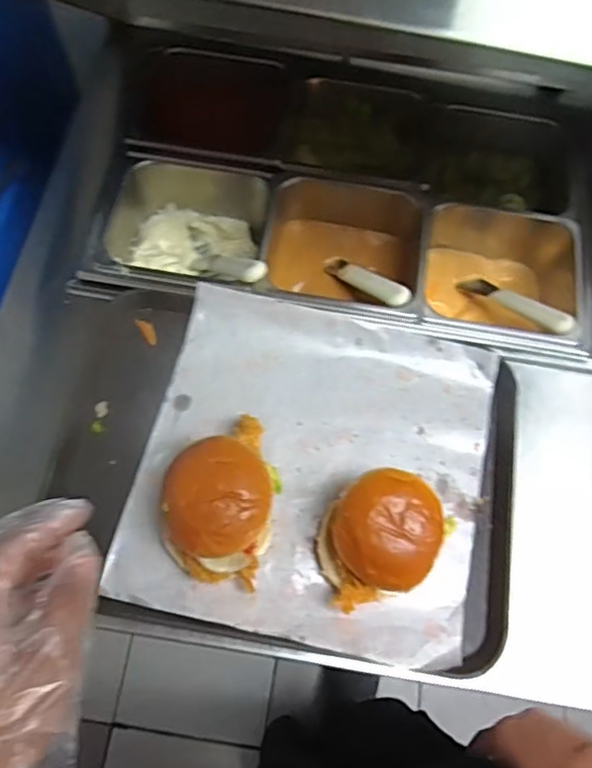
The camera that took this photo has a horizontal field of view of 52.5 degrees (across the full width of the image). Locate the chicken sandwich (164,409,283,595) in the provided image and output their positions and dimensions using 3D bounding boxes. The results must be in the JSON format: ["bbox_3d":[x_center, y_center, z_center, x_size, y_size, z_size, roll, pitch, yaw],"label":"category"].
[{"bbox_3d":[-0.060,0.092,0.500,0.084,0.084,0.134,12,69,2],"label":"chicken sandwich"}]

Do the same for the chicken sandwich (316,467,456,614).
[{"bbox_3d":[0.069,0.127,0.496,0.098,0.077,0.087,-18,71,-9],"label":"chicken sandwich"}]

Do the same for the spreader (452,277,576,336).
[{"bbox_3d":[0.233,-0.087,0.638,0.025,0.016,0.141,-33,40,-14],"label":"spreader"}]

